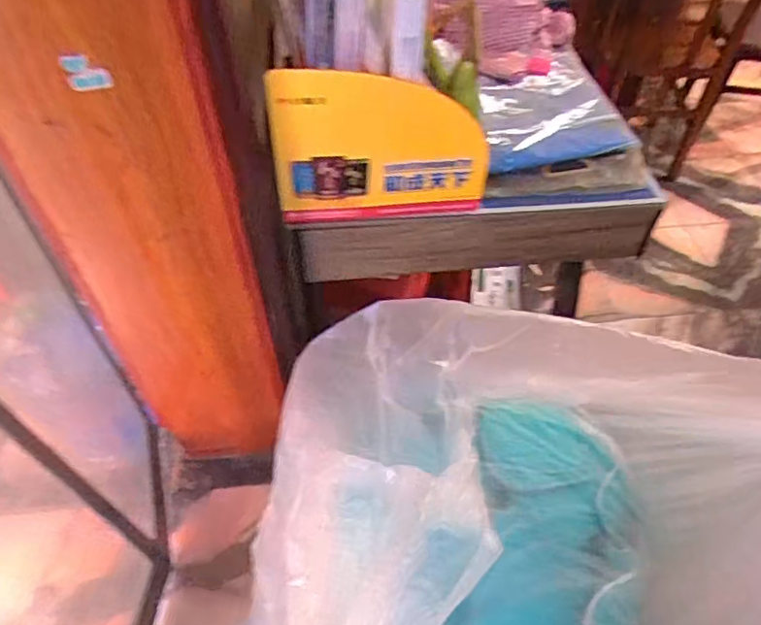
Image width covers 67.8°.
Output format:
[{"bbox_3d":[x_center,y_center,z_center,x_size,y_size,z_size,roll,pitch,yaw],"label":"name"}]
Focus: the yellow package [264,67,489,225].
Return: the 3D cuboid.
[{"bbox_3d":[0.011,-0.239,0.790,0.309,0.230,0.056,-6,50,-6],"label":"yellow package"}]

